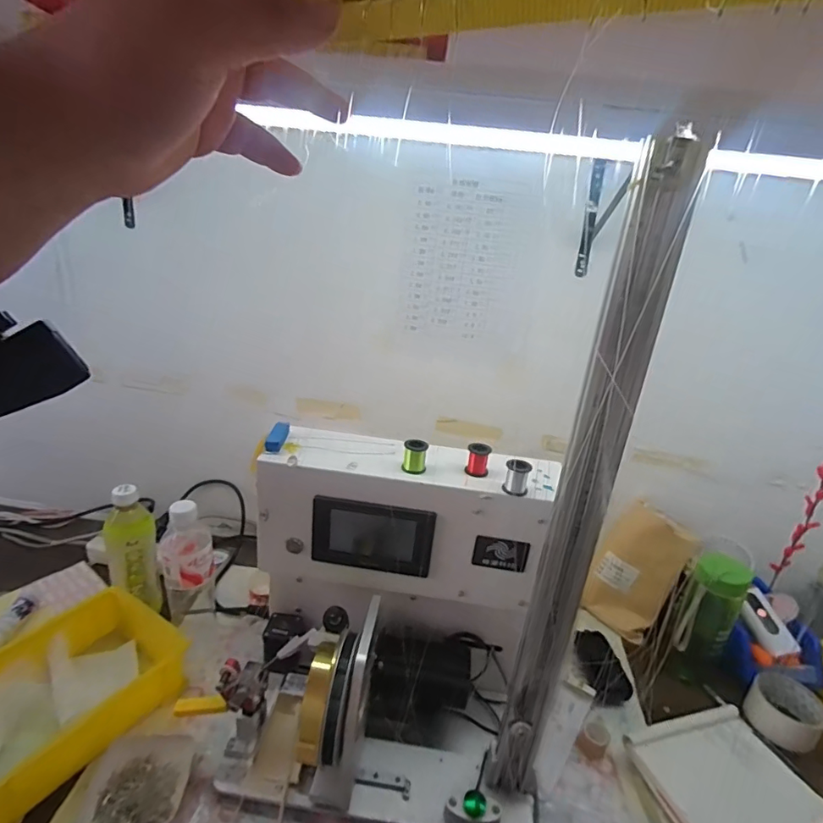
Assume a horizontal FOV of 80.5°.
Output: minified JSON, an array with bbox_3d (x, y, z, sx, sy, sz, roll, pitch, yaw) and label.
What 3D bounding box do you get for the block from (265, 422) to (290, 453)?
[{"bbox_3d":[-0.159,0.028,0.579,0.018,0.013,0.067,4,21,-4],"label":"block"}]

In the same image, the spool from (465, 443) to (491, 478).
[{"bbox_3d":[0.077,0.054,0.557,0.025,0.033,0.026,10,21,10],"label":"spool"}]

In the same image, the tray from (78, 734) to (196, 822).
[{"bbox_3d":[-0.295,0.402,0.528,0.094,0.028,0.094,2,21,-9],"label":"tray"}]

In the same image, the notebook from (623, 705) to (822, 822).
[{"bbox_3d":[0.379,0.443,0.585,0.195,0.016,0.144,0,24,-22],"label":"notebook"}]

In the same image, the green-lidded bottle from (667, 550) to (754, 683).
[{"bbox_3d":[0.436,0.304,0.719,0.068,0.210,0.078,23,27,38],"label":"green-lidded bottle"}]

